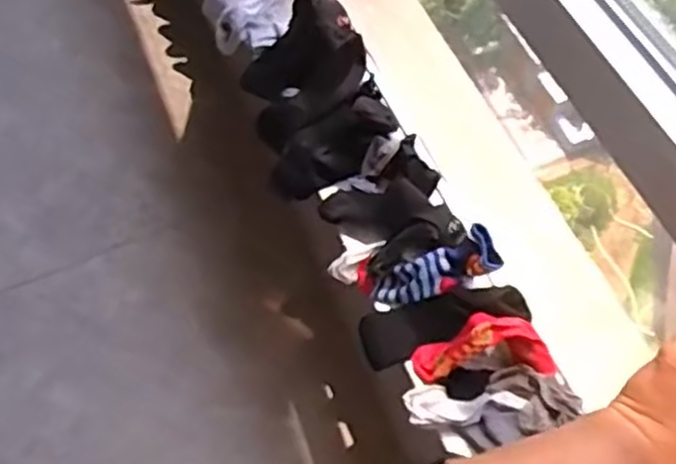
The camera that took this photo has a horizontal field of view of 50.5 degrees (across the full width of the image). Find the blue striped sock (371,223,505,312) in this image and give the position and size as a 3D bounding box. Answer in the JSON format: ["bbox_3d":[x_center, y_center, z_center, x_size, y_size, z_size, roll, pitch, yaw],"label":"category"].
[{"bbox_3d":[0.135,0.058,1.000,0.188,0.047,0.056,-27,59,25],"label":"blue striped sock"}]

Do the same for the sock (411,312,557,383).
[{"bbox_3d":[0.181,0.156,0.942,0.182,0.053,0.077,-15,59,24],"label":"sock"}]

